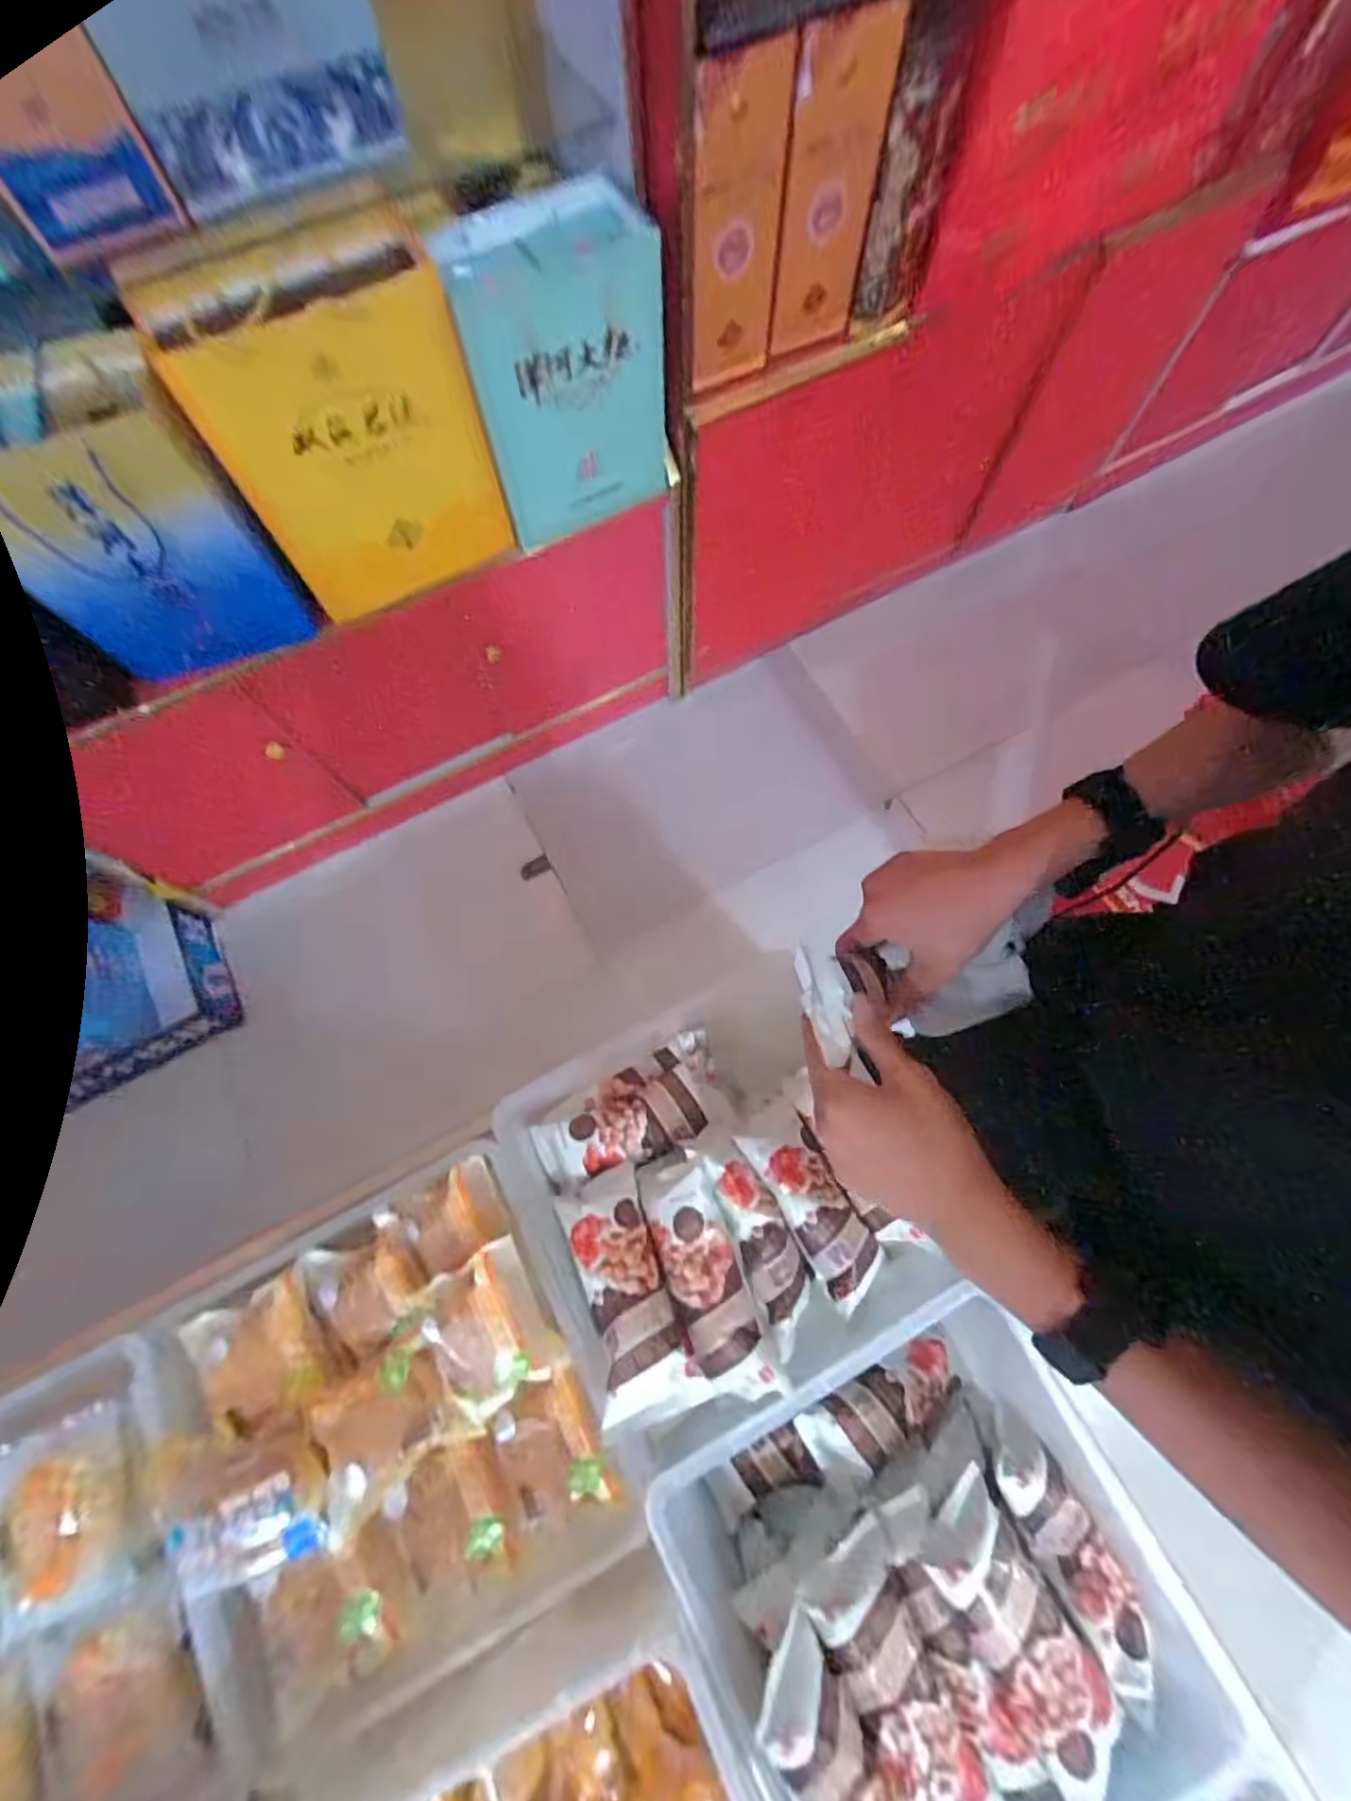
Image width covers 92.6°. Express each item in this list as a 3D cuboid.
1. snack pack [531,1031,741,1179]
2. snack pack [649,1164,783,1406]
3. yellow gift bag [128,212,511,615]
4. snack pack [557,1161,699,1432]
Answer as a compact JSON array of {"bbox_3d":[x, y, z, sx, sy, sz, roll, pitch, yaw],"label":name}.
[{"bbox_3d":[-0.039,0.183,0.570,0.163,0.043,0.086,-19,72,-5],"label":"snack pack"},{"bbox_3d":[0.022,0.288,0.486,0.057,0.048,0.149,-18,72,-5],"label":"snack pack"},{"bbox_3d":[-0.355,-0.510,0.736,0.265,0.329,0.111,-26,73,-8],"label":"yellow gift bag"},{"bbox_3d":[-0.041,0.281,0.480,0.061,0.026,0.164,-20,54,-6],"label":"snack pack"}]

